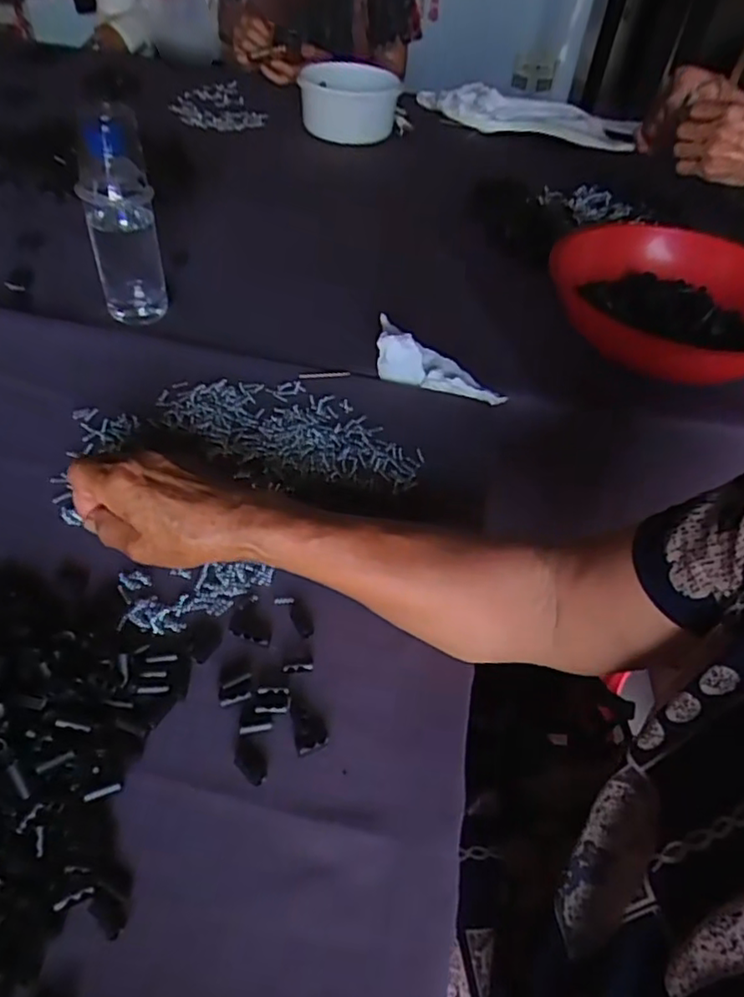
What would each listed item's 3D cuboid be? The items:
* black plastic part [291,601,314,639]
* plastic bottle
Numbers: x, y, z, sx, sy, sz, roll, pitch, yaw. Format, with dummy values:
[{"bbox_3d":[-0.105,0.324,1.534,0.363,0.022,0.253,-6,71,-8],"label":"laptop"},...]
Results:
[{"bbox_3d":[-0.045,0.076,0.404,0.010,0.004,0.027,-15,51,-21],"label":"black plastic part"},{"bbox_3d":[-0.224,-0.251,0.570,0.057,0.170,0.048,-10,49,-16],"label":"plastic bottle"}]

